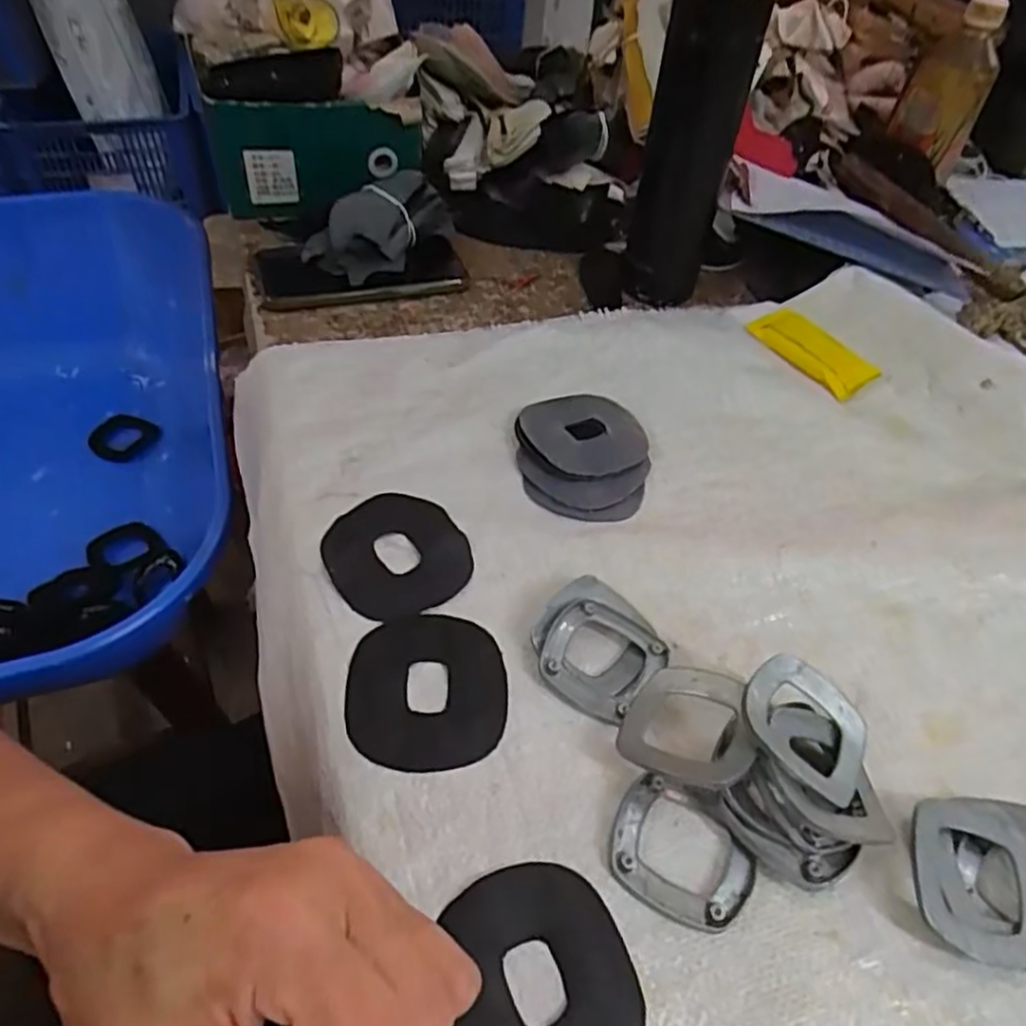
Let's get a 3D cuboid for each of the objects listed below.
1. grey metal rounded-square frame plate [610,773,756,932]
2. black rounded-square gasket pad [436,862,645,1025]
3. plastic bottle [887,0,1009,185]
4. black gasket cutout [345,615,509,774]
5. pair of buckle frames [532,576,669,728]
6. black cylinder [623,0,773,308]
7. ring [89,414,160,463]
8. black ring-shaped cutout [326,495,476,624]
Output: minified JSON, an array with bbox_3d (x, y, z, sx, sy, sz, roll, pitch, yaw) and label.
[{"bbox_3d":[0.074,0.147,0.313,0.060,0.006,0.056,20,50,11],"label":"grey metal rounded-square frame plate"},{"bbox_3d":[0.011,0.181,0.277,0.073,0.004,0.080,-8,51,-13],"label":"black rounded-square gasket pad"},{"bbox_3d":[0.413,-0.404,0.676,0.064,0.131,0.059,10,49,2],"label":"plastic bottle"},{"bbox_3d":[-0.042,0.086,0.353,0.076,0.004,0.080,-1,49,-7],"label":"black gasket cutout"},{"bbox_3d":[0.046,0.067,0.374,0.063,0.014,0.072,32,53,20],"label":"pair of buckle frames"},{"bbox_3d":[0.133,-0.277,0.540,0.066,0.220,0.067,15,49,6],"label":"black cylinder"},{"bbox_3d":[-0.423,-0.081,0.781,0.068,0.019,0.068,3,49,-4],"label":"ring"},{"bbox_3d":[-0.065,0.023,0.402,0.074,0.005,0.080,3,49,-4],"label":"black ring-shaped cutout"}]

